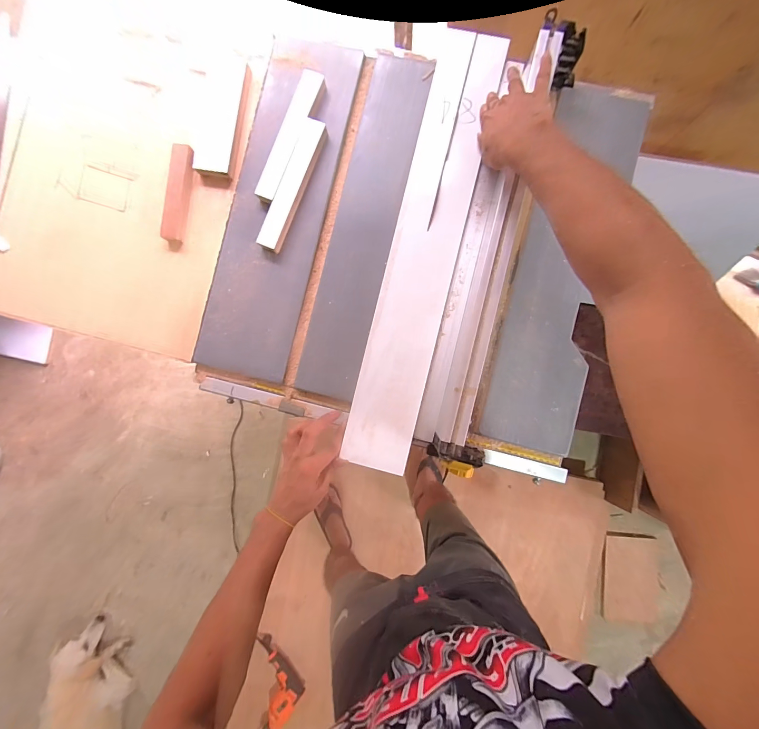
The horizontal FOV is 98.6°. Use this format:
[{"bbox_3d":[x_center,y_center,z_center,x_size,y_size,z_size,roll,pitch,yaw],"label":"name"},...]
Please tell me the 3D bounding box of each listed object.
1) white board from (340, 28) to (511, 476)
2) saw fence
[{"bbox_3d":[0.071,-0.172,0.496,0.096,0.010,0.665,13,90,3],"label":"white board"},{"bbox_3d":[0.164,-0.154,0.463,0.091,0.079,0.616,14,89,3],"label":"saw fence"}]

